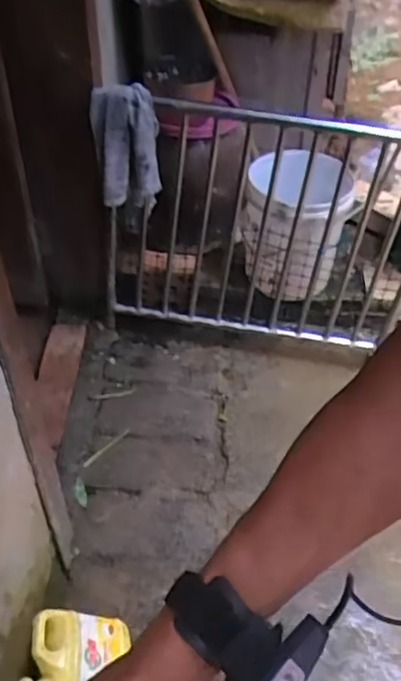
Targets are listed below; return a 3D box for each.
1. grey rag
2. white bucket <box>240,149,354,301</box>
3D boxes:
[{"bbox_3d":[-0.171,-0.446,1.433,0.138,0.297,0.060,5,44,3],"label":"grey rag"},{"bbox_3d":[0.256,-0.332,1.698,0.275,0.362,0.286,1,44,-1],"label":"white bucket"}]

